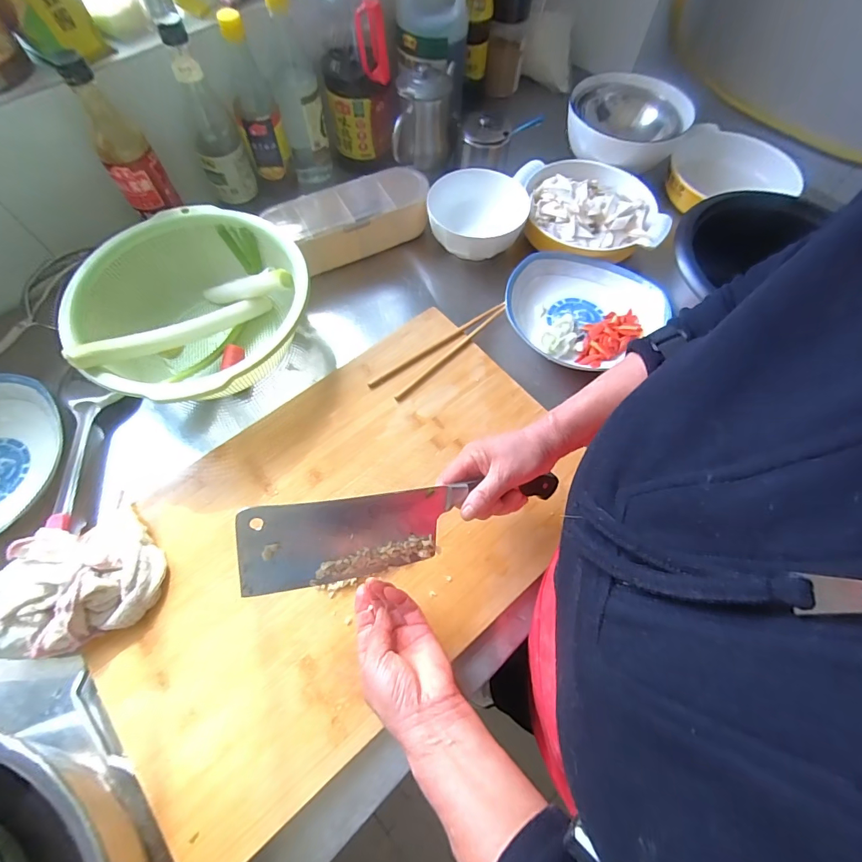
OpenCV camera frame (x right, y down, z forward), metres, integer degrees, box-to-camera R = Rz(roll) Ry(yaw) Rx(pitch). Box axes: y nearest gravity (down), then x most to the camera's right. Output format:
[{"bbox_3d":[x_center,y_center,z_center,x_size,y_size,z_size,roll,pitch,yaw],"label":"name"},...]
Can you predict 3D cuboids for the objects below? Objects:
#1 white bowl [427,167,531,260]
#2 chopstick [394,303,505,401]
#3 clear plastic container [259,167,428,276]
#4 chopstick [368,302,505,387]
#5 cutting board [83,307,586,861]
[{"bbox_3d":[0.068,-0.323,0.656,0.140,0.068,0.140,0,66,-1],"label":"white bowl"},{"bbox_3d":[0.030,-0.108,0.577,0.204,0.009,0.011,-42,73,-17],"label":"chopstick"},{"bbox_3d":[-0.113,-0.320,0.652,0.236,0.067,0.111,-26,69,-12],"label":"clear plastic container"},{"bbox_3d":[0.009,-0.121,0.582,0.219,0.010,0.015,-35,71,-15],"label":"chopstick"},{"bbox_3d":[-0.099,0.099,0.487,0.544,0.013,0.370,-37,72,-16],"label":"cutting board"}]

